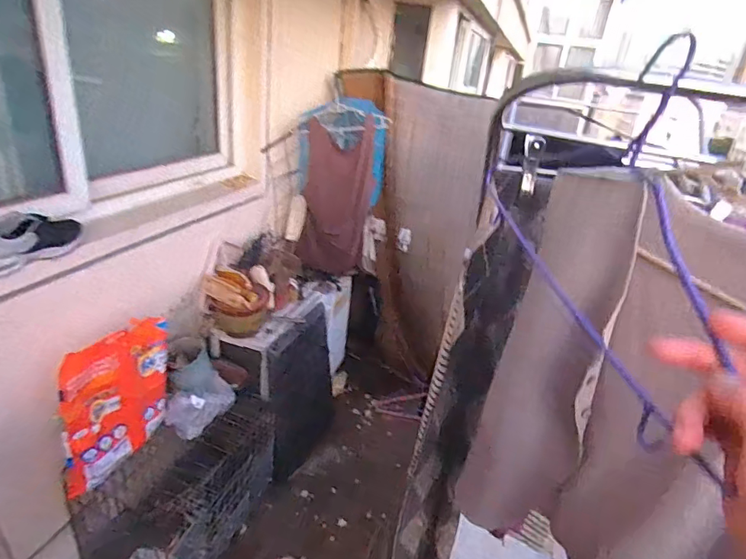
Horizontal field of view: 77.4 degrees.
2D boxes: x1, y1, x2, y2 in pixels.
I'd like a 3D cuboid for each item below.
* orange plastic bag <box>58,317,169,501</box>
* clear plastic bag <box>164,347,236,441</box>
[{"bbox_3d":[-0.665,0.309,1.238,0.051,0.370,0.334,15,26,16],"label":"orange plastic bag"},{"bbox_3d":[-0.538,0.349,1.455,0.196,0.120,0.262,-2,26,-20],"label":"clear plastic bag"}]

